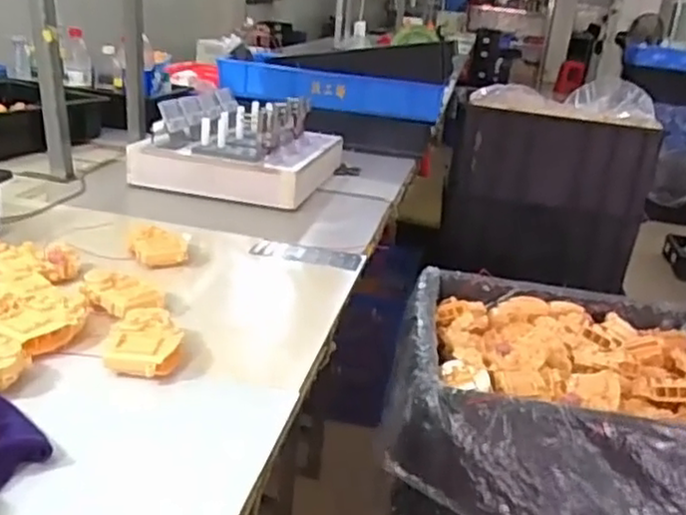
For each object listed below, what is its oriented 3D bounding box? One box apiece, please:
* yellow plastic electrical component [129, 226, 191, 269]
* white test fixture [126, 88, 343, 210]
[{"bbox_3d":[-0.248,-0.015,0.930,0.075,0.032,0.075,-3,23,-24],"label":"yellow plastic electrical component"},{"bbox_3d":[-0.187,-0.223,1.330,0.303,0.131,0.382,10,21,9],"label":"white test fixture"}]

